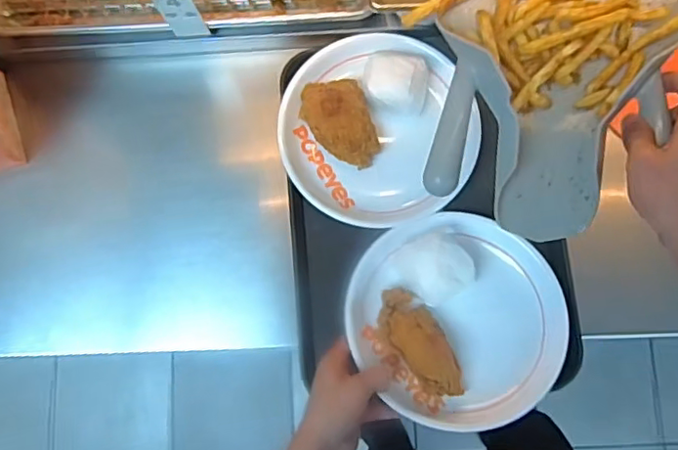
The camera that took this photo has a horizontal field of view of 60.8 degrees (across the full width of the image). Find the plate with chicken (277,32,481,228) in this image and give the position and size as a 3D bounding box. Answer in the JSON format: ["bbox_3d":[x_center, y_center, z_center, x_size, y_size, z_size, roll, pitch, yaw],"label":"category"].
[{"bbox_3d":[0.044,-0.105,0.647,0.213,0.056,0.207,0,81,1],"label":"plate with chicken"}]

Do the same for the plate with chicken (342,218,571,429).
[{"bbox_3d":[0.123,0.093,0.592,0.205,0.042,0.216,0,81,1],"label":"plate with chicken"}]

